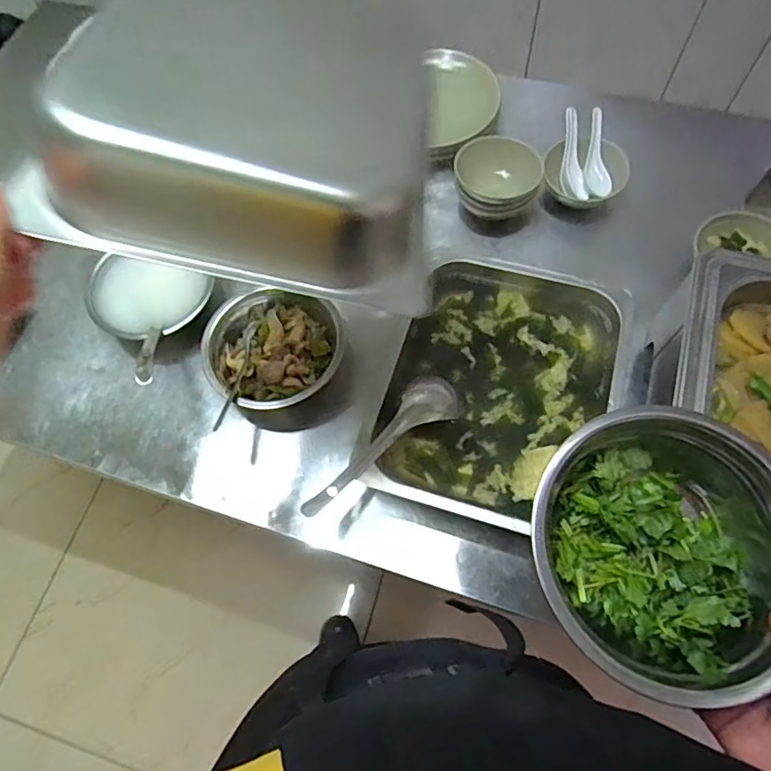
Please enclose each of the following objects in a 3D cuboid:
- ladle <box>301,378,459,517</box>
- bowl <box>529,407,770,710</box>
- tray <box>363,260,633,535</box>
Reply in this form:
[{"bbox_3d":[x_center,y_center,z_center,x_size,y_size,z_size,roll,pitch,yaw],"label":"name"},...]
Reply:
[{"bbox_3d":[-0.003,0.066,0.603,0.058,0.040,0.225,41,60,18],"label":"ladle"},{"bbox_3d":[0.172,0.102,0.346,0.160,0.061,0.159,-1,66,3],"label":"bowl"},{"bbox_3d":[0.131,-0.003,0.643,0.259,0.056,0.313,18,69,11],"label":"tray"}]

